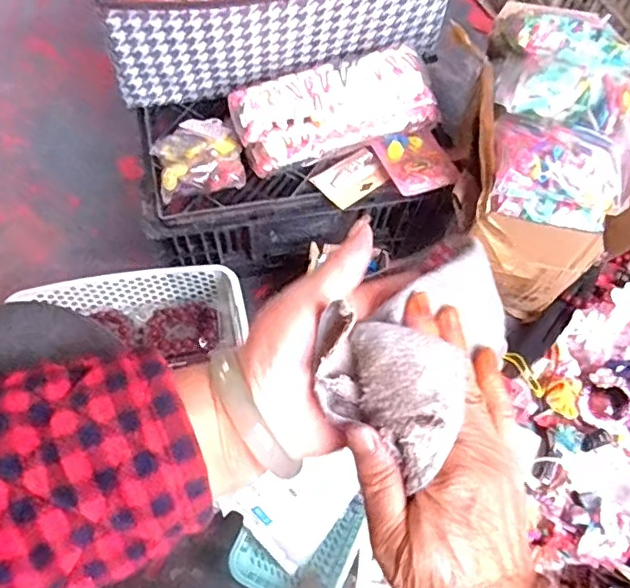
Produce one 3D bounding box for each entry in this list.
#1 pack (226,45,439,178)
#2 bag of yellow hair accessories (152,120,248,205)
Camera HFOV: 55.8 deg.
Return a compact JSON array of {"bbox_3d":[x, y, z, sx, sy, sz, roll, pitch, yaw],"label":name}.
[{"bbox_3d":[0.022,-0.212,0.696,0.234,0.071,0.096,-16,69,-9],"label":"pack"},{"bbox_3d":[-0.134,-0.161,0.686,0.094,0.030,0.102,-10,68,-7],"label":"bag of yellow hair accessories"}]

